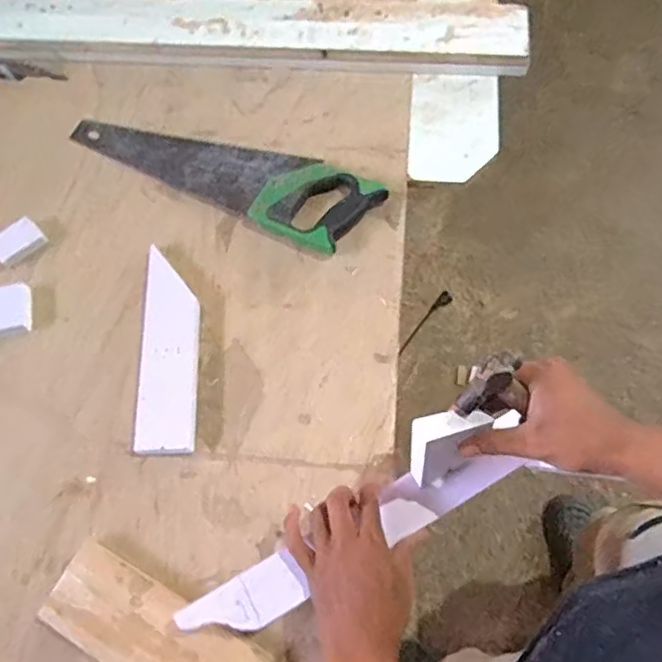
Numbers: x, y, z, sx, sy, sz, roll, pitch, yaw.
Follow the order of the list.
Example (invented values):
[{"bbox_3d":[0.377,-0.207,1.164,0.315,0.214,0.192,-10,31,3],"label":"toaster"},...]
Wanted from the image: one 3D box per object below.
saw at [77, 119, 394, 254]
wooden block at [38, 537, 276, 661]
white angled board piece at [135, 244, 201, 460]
[{"bbox_3d":[-0.143,-0.222,0.782,0.416,0.030,0.117,26,71,12],"label":"saw"},{"bbox_3d":[-0.169,0.294,0.569,0.227,0.025,0.089,28,70,13],"label":"wooden block"},{"bbox_3d":[-0.187,0.018,0.689,0.065,0.019,0.245,-3,67,1],"label":"white angled board piece"}]

